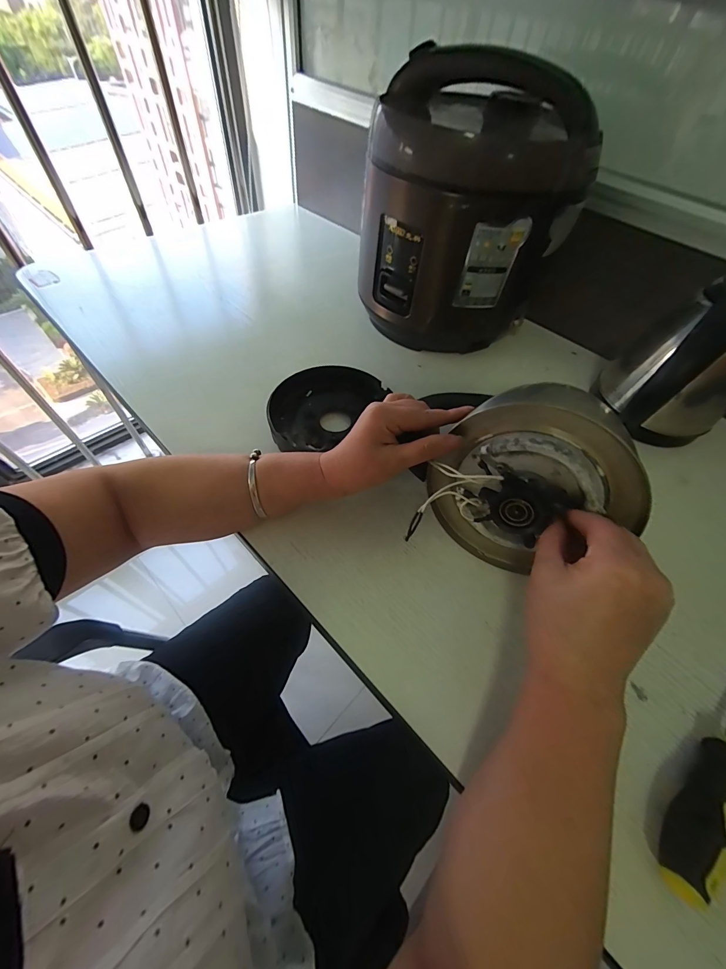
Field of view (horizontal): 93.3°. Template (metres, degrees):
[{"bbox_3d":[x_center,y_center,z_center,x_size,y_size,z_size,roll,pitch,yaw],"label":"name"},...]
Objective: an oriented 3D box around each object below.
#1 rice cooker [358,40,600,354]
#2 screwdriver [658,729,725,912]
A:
[{"bbox_3d":[0.117,-0.345,0.450,0.236,0.256,0.219,0,56,-5],"label":"rice cooker"},{"bbox_3d":[0.273,0.192,0.244,0.217,0.029,0.032,-32,63,-21],"label":"screwdriver"}]

